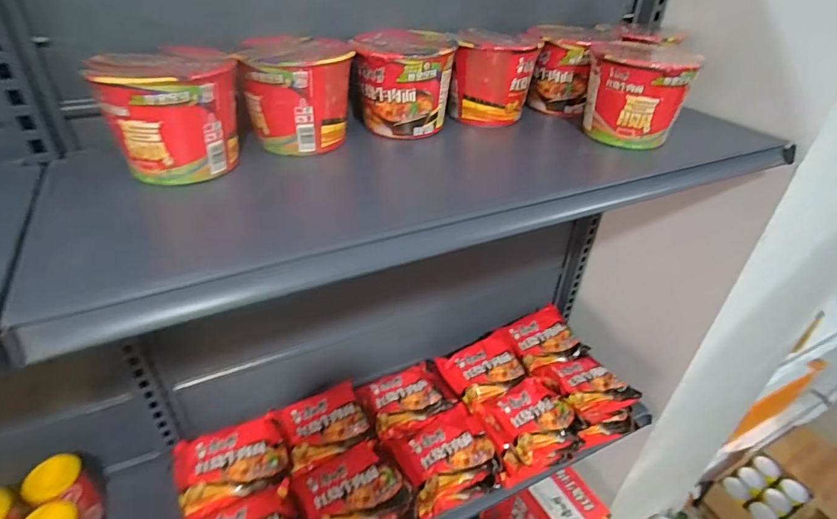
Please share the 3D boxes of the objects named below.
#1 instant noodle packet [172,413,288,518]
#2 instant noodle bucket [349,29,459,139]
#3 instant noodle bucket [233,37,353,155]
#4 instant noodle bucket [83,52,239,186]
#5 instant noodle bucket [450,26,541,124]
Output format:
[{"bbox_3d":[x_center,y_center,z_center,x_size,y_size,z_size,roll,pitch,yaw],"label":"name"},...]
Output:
[{"bbox_3d":[-0.308,0.334,0.773,0.166,0.032,0.122,-15,40,-24],"label":"instant noodle packet"},{"bbox_3d":[-0.019,-0.225,0.601,0.116,0.105,0.122,3,36,-2],"label":"instant noodle bucket"},{"bbox_3d":[-0.138,-0.192,0.546,0.111,0.104,0.116,3,36,-2],"label":"instant noodle bucket"},{"bbox_3d":[-0.242,-0.144,0.472,0.121,0.102,0.100,-16,40,-25],"label":"instant noodle bucket"},{"bbox_3d":[0.105,-0.262,0.662,0.116,0.108,0.134,7,36,4],"label":"instant noodle bucket"}]

